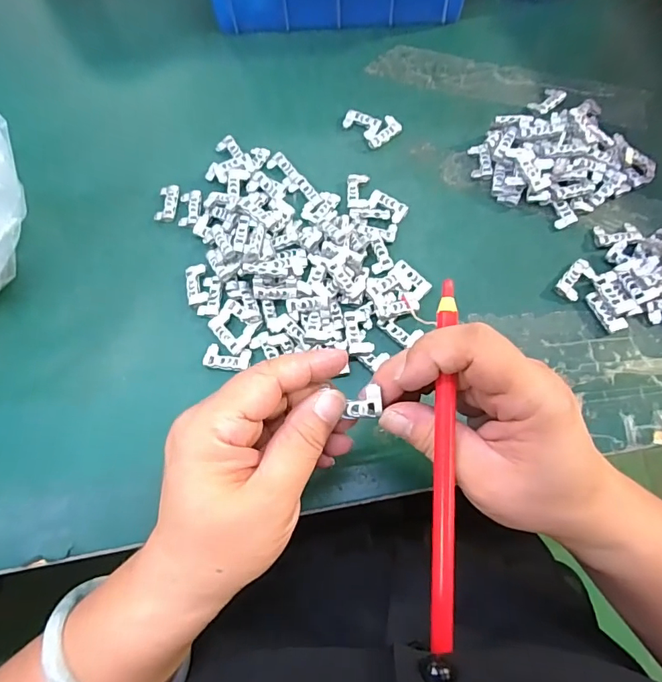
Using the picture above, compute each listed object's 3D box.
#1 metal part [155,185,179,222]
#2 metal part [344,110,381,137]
[{"bbox_3d":[-0.125,-0.107,0.355,0.016,0.007,0.032,6,69,4],"label":"metal part"},{"bbox_3d":[0.027,-0.178,0.377,0.030,0.007,0.018,33,73,13],"label":"metal part"}]

